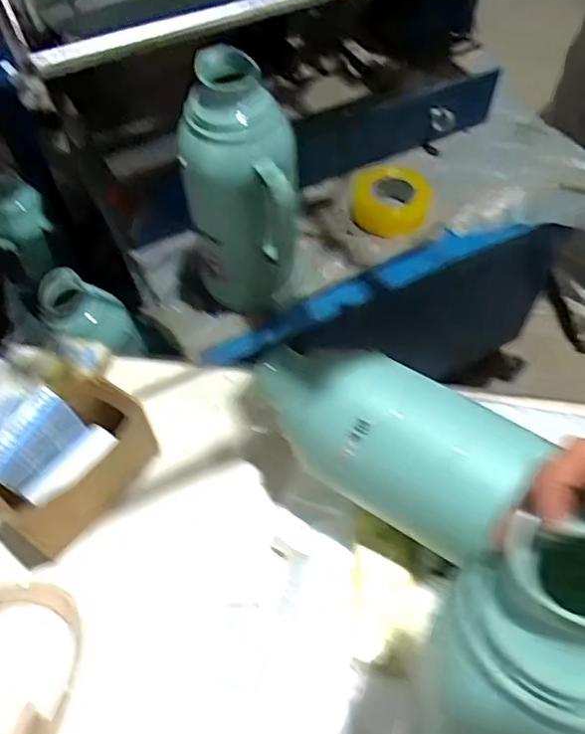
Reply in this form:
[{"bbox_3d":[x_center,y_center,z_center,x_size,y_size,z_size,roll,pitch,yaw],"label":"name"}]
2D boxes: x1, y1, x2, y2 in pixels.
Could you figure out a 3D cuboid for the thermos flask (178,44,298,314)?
[{"bbox_3d":[-0.065,-0.218,0.822,0.146,0.345,0.130,-10,56,-5],"label":"thermos flask"}]

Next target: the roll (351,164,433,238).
[{"bbox_3d":[0.172,-0.295,1.041,0.136,0.046,0.133,15,58,11],"label":"roll"}]

